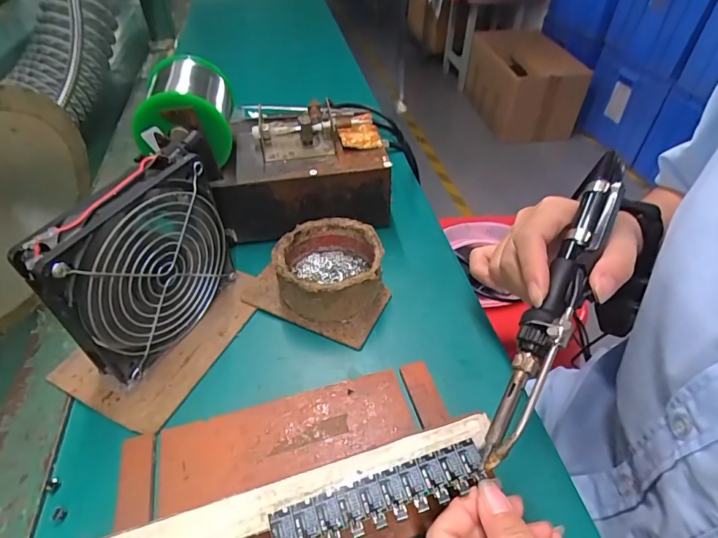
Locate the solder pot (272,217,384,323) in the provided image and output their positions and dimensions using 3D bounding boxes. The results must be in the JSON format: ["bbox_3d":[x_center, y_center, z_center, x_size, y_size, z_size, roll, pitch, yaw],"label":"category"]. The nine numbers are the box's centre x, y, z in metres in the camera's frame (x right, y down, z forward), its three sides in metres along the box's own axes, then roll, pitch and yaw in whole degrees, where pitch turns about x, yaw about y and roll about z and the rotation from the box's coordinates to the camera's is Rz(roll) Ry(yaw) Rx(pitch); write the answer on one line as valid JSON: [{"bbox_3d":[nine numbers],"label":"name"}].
[{"bbox_3d":[-0.024,0.000,0.345,0.082,0.043,0.082,-1,46,1],"label":"solder pot"}]

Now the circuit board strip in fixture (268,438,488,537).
[{"bbox_3d":[0.012,0.112,0.210,0.107,0.004,0.024,-15,47,-13],"label":"circuit board strip in fixture"}]

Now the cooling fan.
[{"bbox_3d":[-0.137,-0.003,0.288,0.025,0.128,0.130,19,49,19],"label":"cooling fan"}]

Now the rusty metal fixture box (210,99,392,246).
[{"bbox_3d":[-0.052,-0.098,0.406,0.147,0.087,0.111,-6,46,-4],"label":"rusty metal fixture box"}]

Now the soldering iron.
[{"bbox_3d":[0.115,0.009,0.241,0.022,0.023,0.208,23,70,22],"label":"soldering iron"}]

